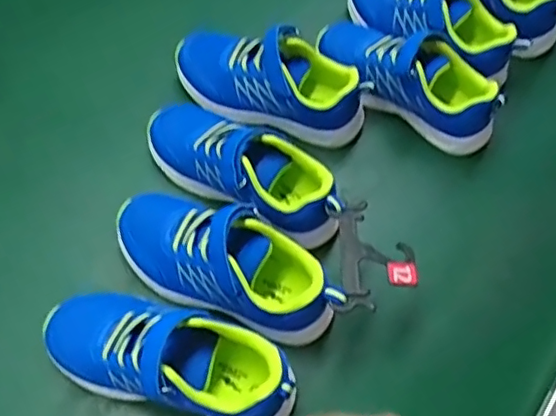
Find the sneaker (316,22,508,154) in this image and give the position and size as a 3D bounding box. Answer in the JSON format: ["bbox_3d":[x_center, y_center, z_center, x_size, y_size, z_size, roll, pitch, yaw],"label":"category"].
[{"bbox_3d":[0.134,-0.139,0.615,0.203,0.089,0.078,38,67,18],"label":"sneaker"}]

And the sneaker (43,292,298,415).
[{"bbox_3d":[-0.074,0.110,0.453,0.181,0.076,0.086,13,61,5],"label":"sneaker"}]

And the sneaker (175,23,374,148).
[{"bbox_3d":[-0.012,-0.129,0.603,0.208,0.079,0.085,19,62,8],"label":"sneaker"}]

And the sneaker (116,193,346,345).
[{"bbox_3d":[-0.048,0.044,0.490,0.205,0.074,0.076,23,63,11],"label":"sneaker"}]

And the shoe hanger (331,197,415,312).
[{"bbox_3d":[0.080,0.039,0.474,0.064,0.014,0.100,7,61,2],"label":"shoe hanger"}]

